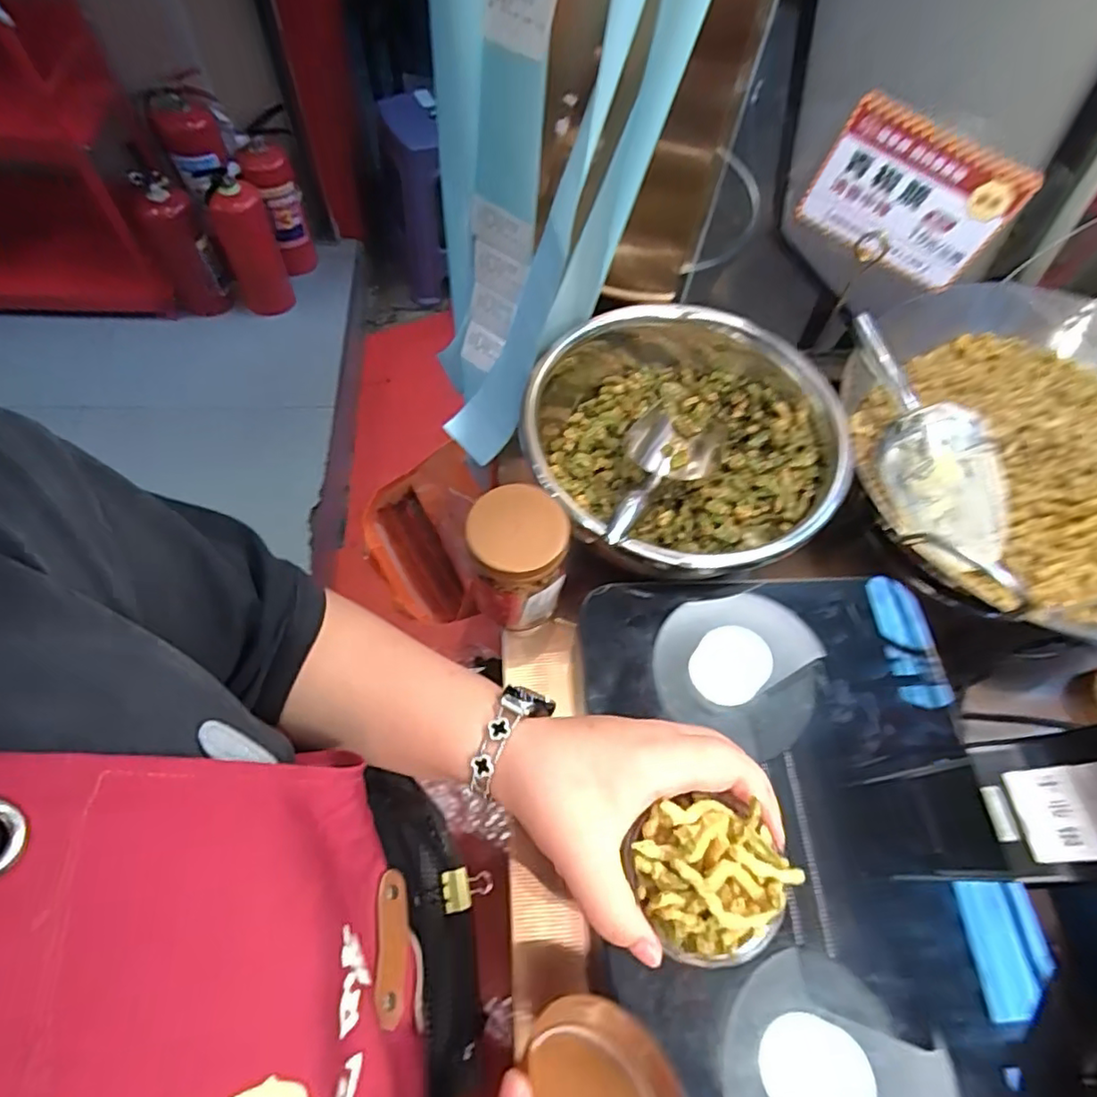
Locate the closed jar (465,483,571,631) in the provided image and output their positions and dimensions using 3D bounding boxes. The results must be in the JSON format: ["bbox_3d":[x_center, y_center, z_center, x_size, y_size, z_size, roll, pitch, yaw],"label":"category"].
[{"bbox_3d":[-0.027,0.010,0.496,0.074,0.123,0.072,2,62,-3],"label":"closed jar"}]

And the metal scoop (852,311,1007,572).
[{"bbox_3d":[0.331,-0.094,0.520,0.058,0.065,0.231,-26,90,-17],"label":"metal scoop"}]

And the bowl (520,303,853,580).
[{"bbox_3d":[0.117,-0.103,0.567,0.268,0.114,0.291,2,62,-3],"label":"bowl"}]

